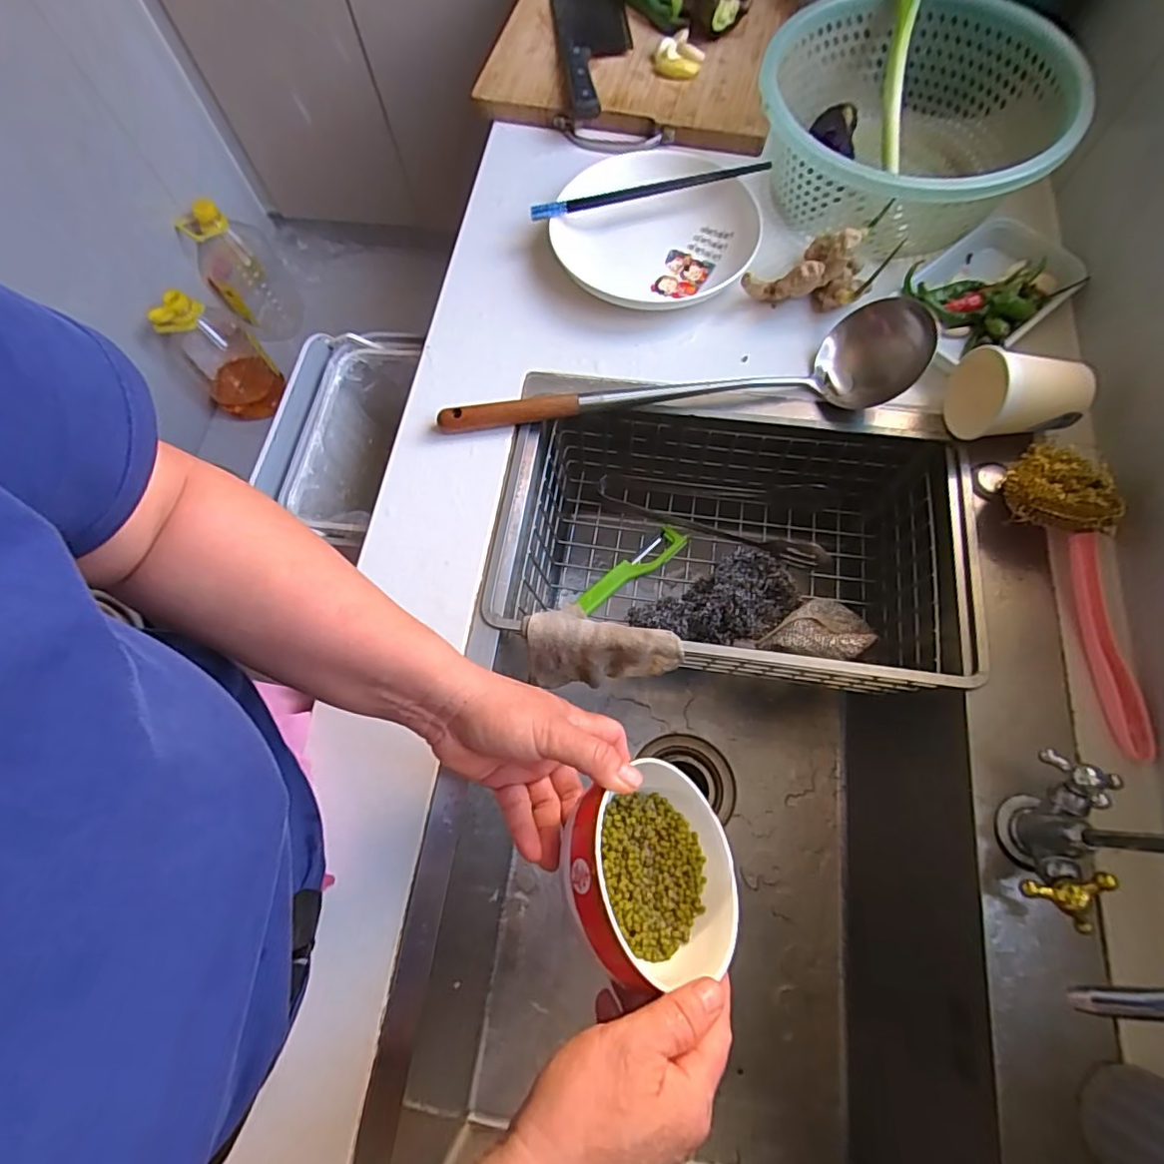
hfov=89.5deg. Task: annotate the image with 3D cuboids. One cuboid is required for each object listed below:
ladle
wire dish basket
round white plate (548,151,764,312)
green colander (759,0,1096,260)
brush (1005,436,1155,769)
[{"bbox_3d":[0.081,-0.160,0.489,0.405,0.059,0.087,-10,69,-2],"label":"ladle"},{"bbox_3d":[0.125,-0.028,0.528,0.381,0.114,0.227,6,69,3],"label":"wire dish basket"},{"bbox_3d":[0.073,-0.352,0.576,0.192,0.028,0.193,-1,69,2],"label":"round white plate"},{"bbox_3d":[0.309,-0.430,0.556,0.264,0.095,0.268,-1,69,2],"label":"green colander"},{"bbox_3d":[0.359,0.005,0.422,0.061,0.053,0.224,-2,69,1],"label":"brush"}]

